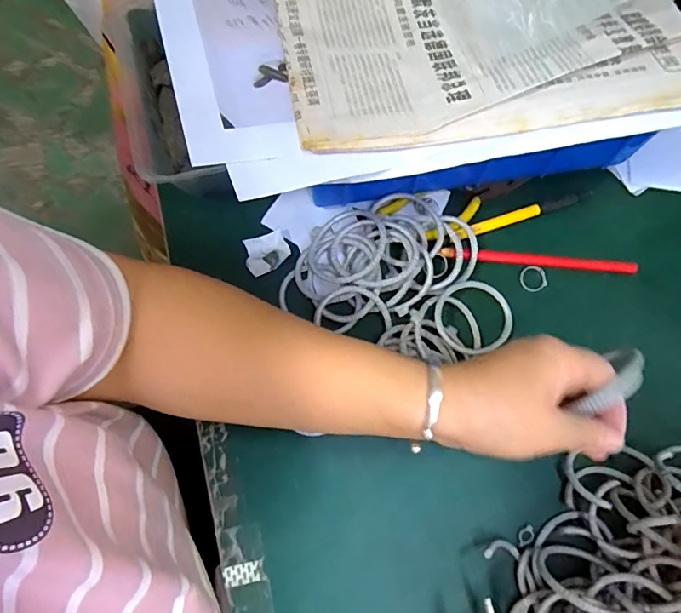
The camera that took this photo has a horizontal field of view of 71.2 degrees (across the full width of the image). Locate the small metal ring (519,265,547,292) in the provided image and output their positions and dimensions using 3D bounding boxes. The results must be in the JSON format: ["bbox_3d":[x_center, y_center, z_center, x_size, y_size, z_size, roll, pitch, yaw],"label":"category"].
[{"bbox_3d":[0.156,-0.023,0.383,0.022,0.004,0.021,0,73,-1],"label":"small metal ring"}]

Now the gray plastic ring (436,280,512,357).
[{"bbox_3d":[0.103,0.008,0.369,0.063,0.004,0.055,-21,89,-14],"label":"gray plastic ring"}]

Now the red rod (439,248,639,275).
[{"bbox_3d":[0.161,-0.039,0.386,0.158,0.009,0.013,4,73,0],"label":"red rod"}]

